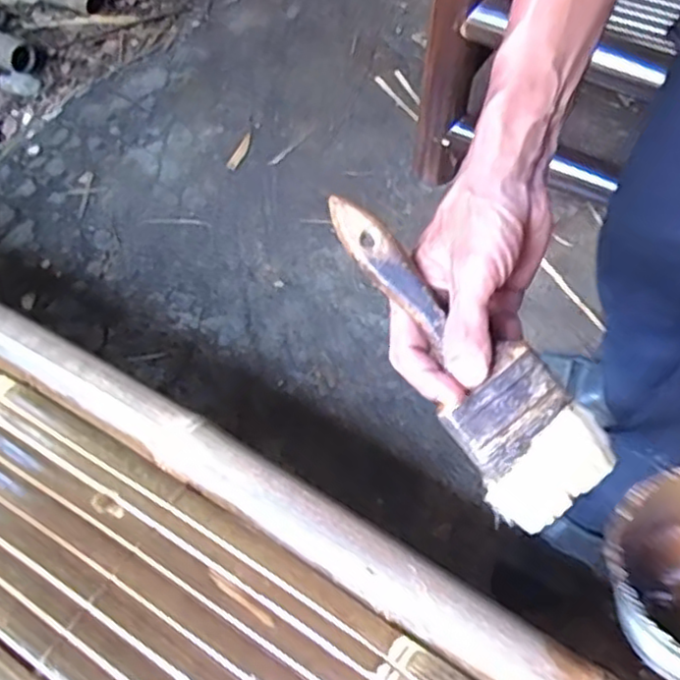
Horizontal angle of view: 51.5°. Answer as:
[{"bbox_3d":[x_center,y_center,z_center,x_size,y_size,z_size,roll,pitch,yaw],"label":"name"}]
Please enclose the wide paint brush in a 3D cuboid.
[{"bbox_3d":[0.059,0.008,0.371,0.065,0.013,0.196,-41,87,3],"label":"wide paint brush"}]

